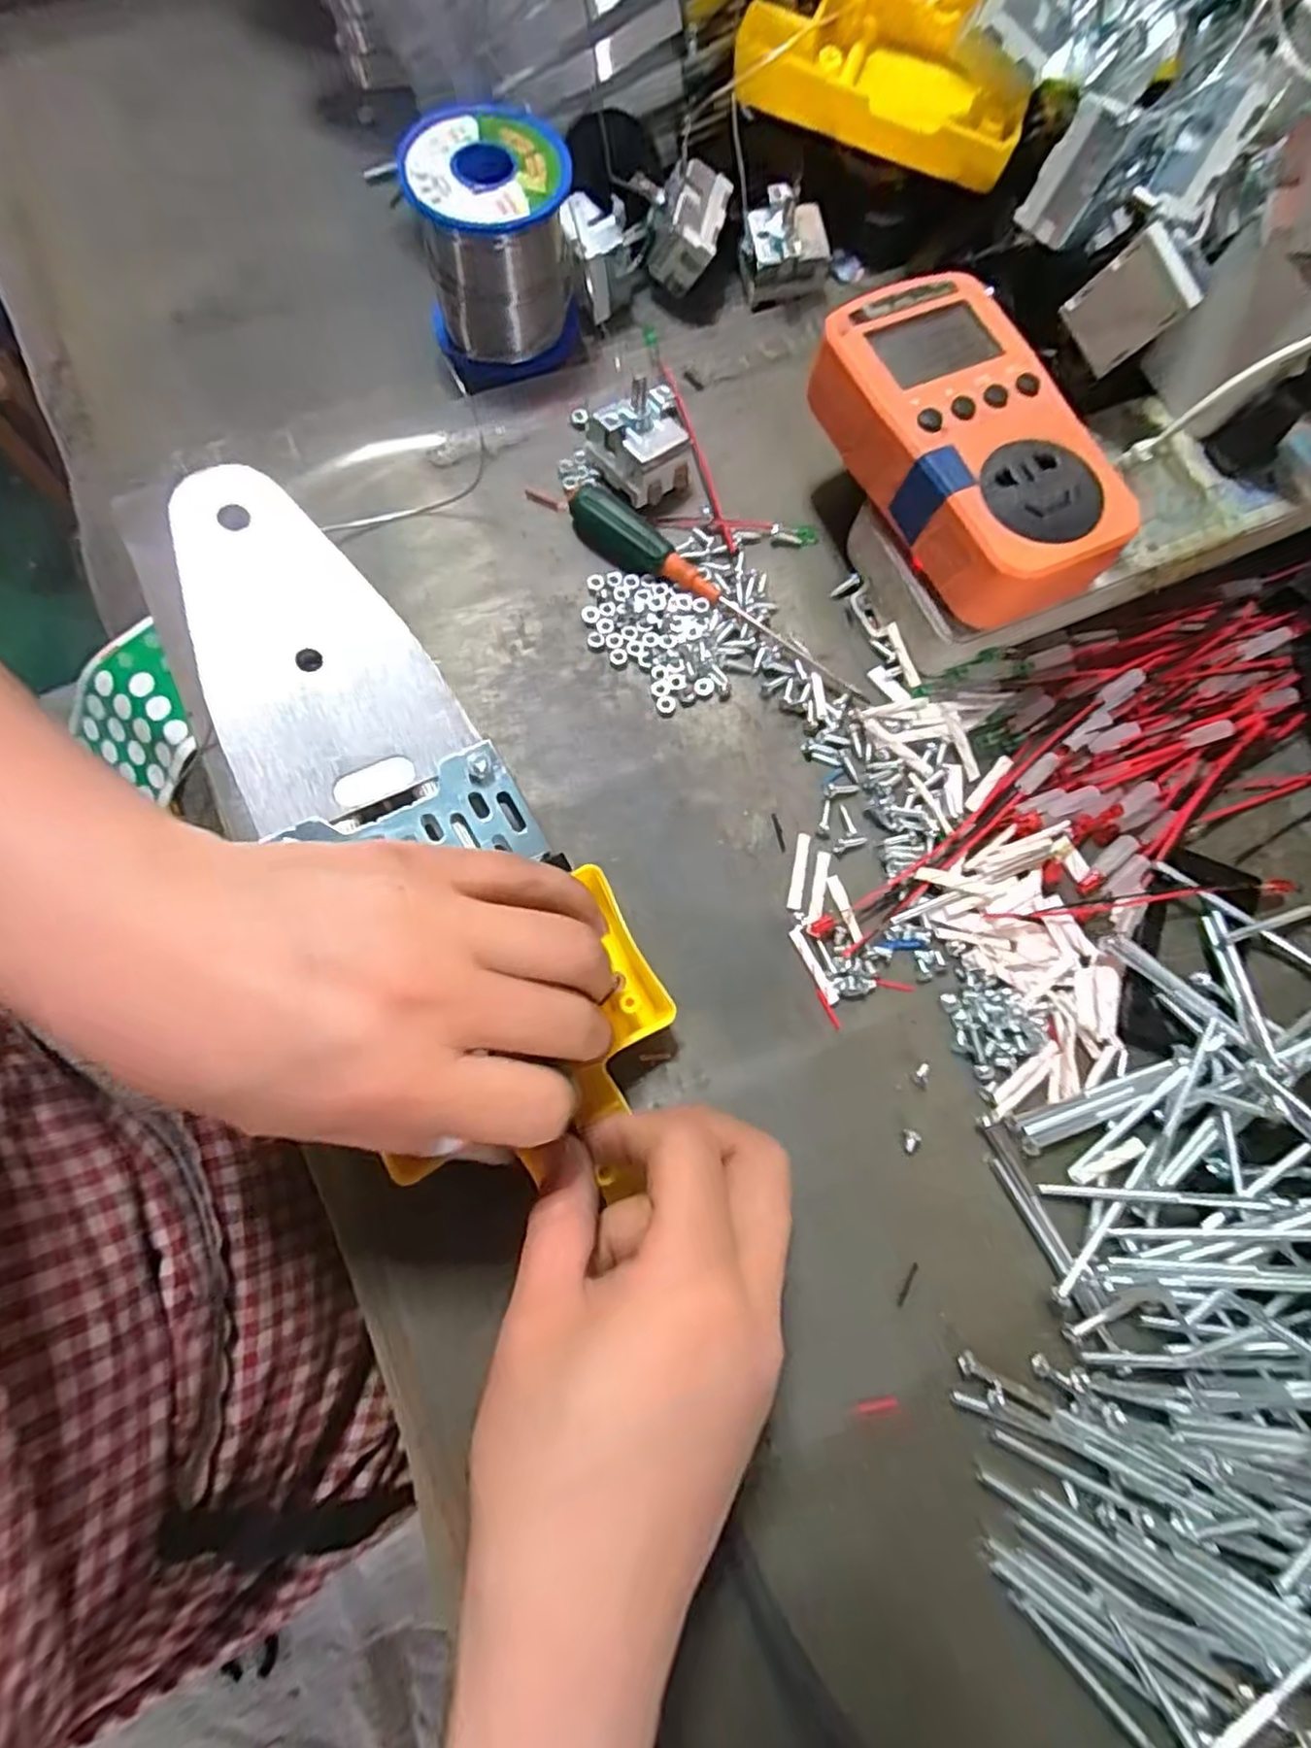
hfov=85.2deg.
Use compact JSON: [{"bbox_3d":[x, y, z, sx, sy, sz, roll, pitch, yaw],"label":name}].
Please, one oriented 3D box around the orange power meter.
[{"bbox_3d":[0.112,-0.153,0.259,0.064,0.029,0.123,-25,77,-8],"label":"orange power meter"}]

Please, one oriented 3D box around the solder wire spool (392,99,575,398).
[{"bbox_3d":[-0.066,-0.261,0.302,0.062,0.061,0.068,0,75,-2],"label":"solder wire spool"}]

